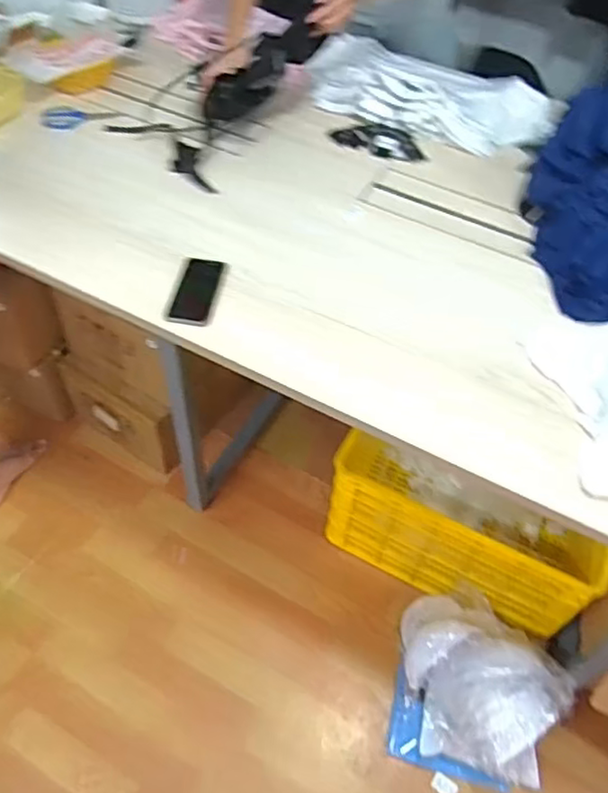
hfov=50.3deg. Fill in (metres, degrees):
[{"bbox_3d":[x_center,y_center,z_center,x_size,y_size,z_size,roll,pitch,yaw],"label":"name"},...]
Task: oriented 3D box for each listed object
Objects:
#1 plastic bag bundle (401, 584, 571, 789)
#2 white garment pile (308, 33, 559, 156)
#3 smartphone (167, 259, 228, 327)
[{"bbox_3d":[0.385,0.604,1.400,0.325,0.188,0.374,7,52,2],"label":"plastic bag bundle"},{"bbox_3d":[0.309,-0.796,1.642,0.643,0.084,0.382,28,55,17],"label":"white garment pile"},{"bbox_3d":[-0.197,-0.197,1.200,0.077,0.012,0.175,9,52,3],"label":"smartphone"}]

